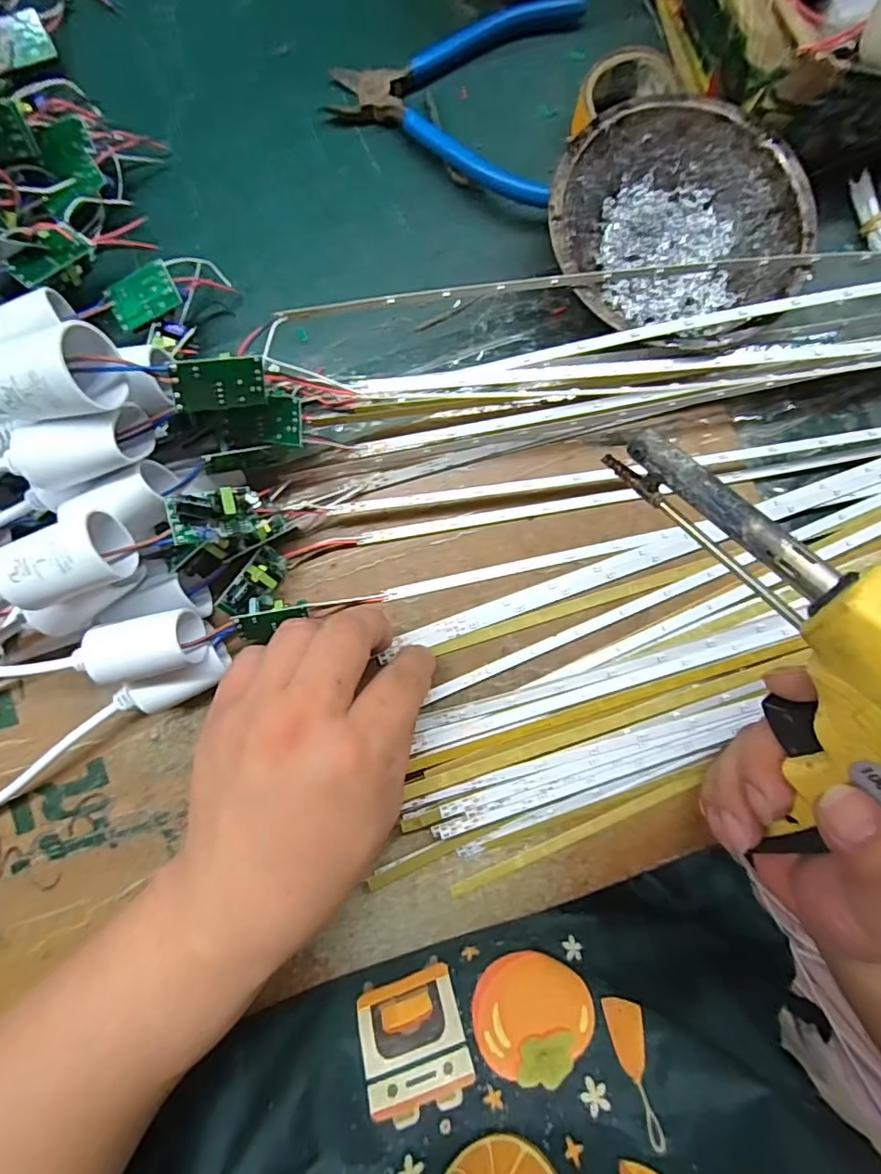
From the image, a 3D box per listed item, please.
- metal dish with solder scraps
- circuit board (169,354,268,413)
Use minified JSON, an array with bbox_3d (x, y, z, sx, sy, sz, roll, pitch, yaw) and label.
[{"bbox_3d":[0.119,-0.178,0.283,0.122,0.041,0.112,0,86,0],"label":"metal dish with solder scraps"},{"bbox_3d":[-0.087,-0.080,0.219,0.035,0.021,0.004,-18,51,-20],"label":"circuit board"}]

